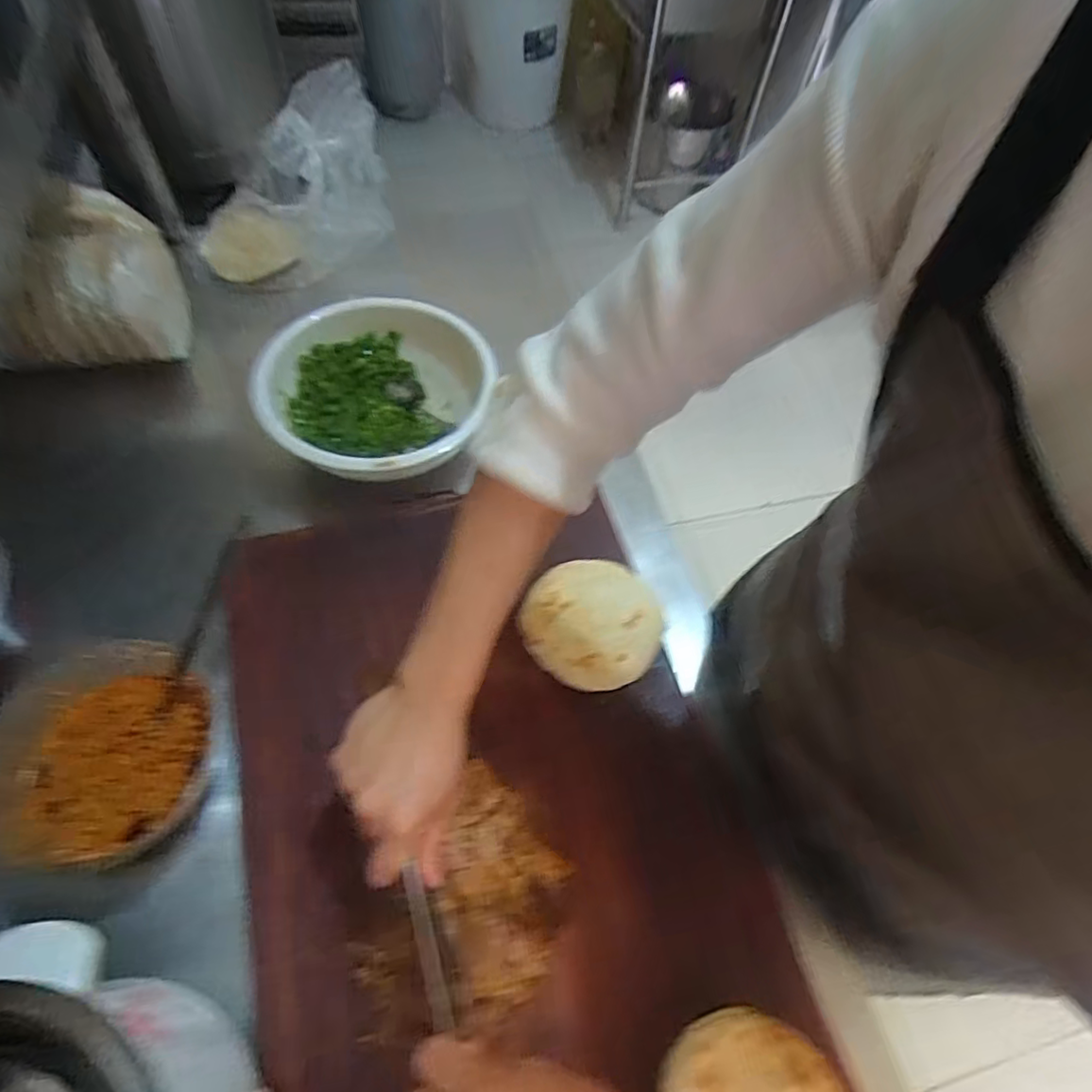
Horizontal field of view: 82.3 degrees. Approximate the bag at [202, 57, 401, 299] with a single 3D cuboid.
[{"bbox_3d":[-0.325,-0.459,0.809,0.271,0.201,0.083,-29,65,-20],"label":"bag"}]

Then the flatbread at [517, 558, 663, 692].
[{"bbox_3d":[0.044,0.070,0.584,0.122,0.023,0.125,2,59,-3],"label":"flatbread"}]

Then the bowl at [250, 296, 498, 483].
[{"bbox_3d":[-0.190,-0.164,0.685,0.228,0.077,0.224,2,59,-3],"label":"bowl"}]

